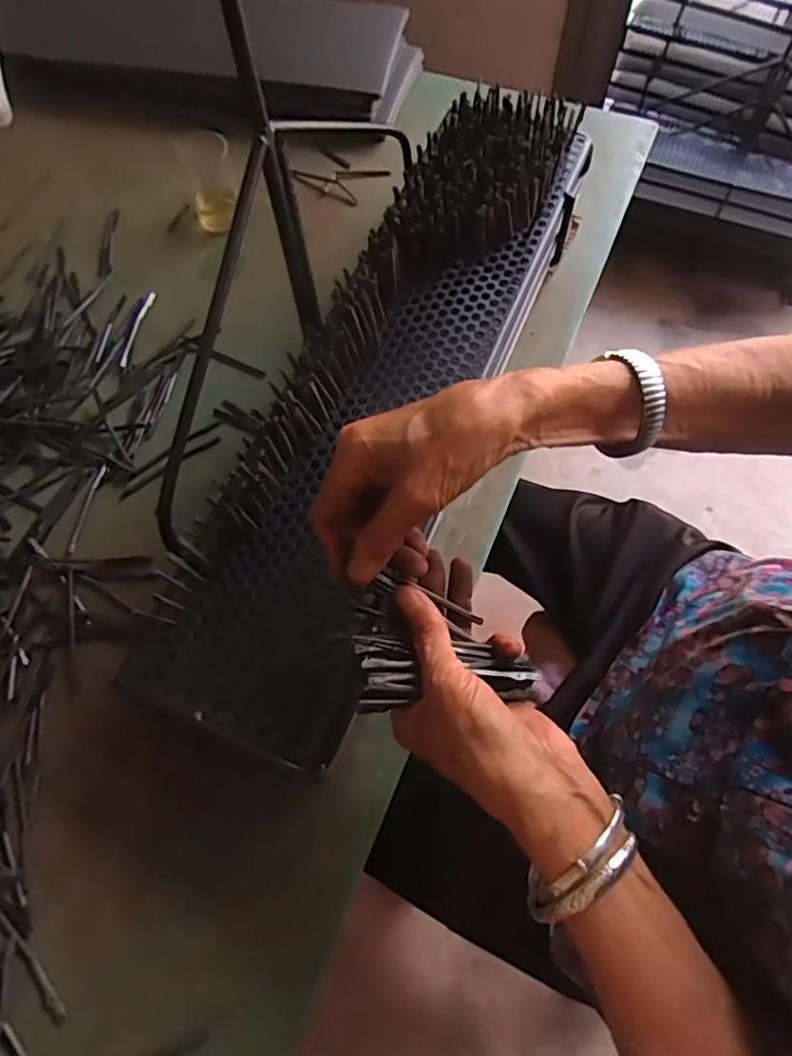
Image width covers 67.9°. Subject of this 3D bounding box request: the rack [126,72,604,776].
[{"bbox_3d":[0.007,-0.126,0.446,0.149,0.044,0.581,22,73,12],"label":"rack"}]

